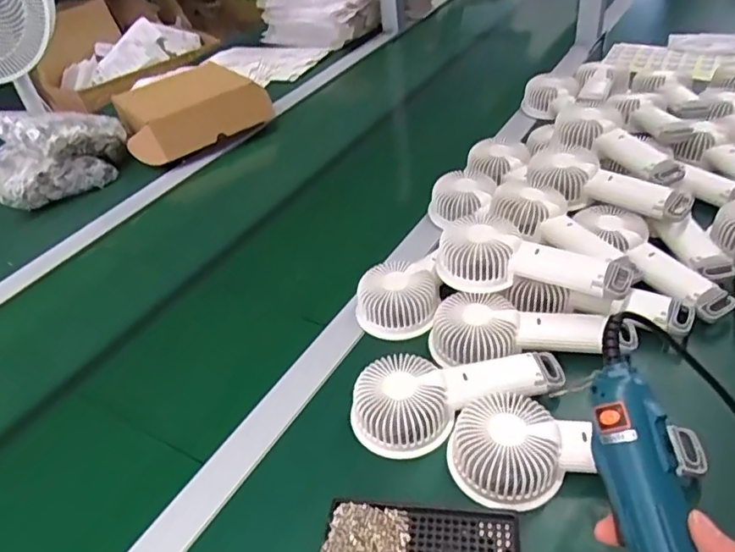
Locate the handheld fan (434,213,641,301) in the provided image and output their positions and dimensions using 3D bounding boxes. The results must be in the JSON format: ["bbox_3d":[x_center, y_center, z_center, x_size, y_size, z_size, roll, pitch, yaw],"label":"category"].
[{"bbox_3d":[0.159,-0.014,0.555,0.182,0.045,0.086,15,46,26],"label":"handheld fan"}]

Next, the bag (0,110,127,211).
[{"bbox_3d":[-0.490,-0.196,0.888,0.207,0.108,0.147,-20,41,-12],"label":"bag"}]

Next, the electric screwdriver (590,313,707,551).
[{"bbox_3d":[0.169,0.143,0.317,0.041,0.042,0.242,-7,69,-4],"label":"electric screwdriver"}]

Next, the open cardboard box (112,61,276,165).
[{"bbox_3d":[-0.305,-0.292,0.981,0.248,0.066,0.207,-28,44,-21],"label":"open cardboard box"}]

